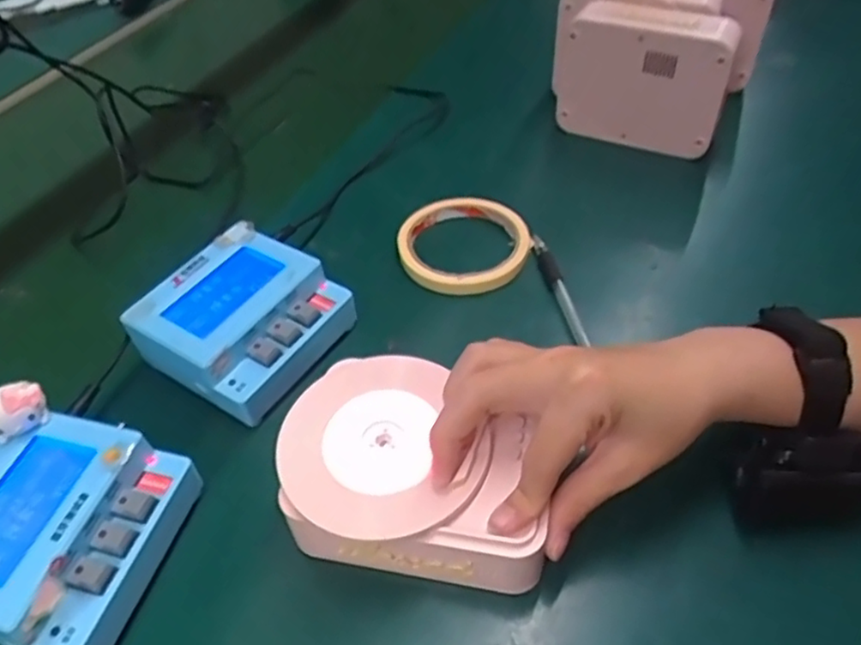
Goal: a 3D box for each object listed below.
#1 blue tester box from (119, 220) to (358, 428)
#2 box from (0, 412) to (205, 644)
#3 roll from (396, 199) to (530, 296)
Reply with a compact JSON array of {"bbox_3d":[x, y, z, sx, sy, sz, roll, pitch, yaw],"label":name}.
[{"bbox_3d":[-0.114,0.001,0.417,0.101,0.051,0.104,22,53,24],"label":"blue tester box"},{"bbox_3d":[-0.181,0.105,0.327,0.095,0.052,0.101,7,48,12],"label":"box"},{"bbox_3d":[0.025,-0.056,0.479,0.094,0.018,0.086,-3,47,3],"label":"roll"}]

